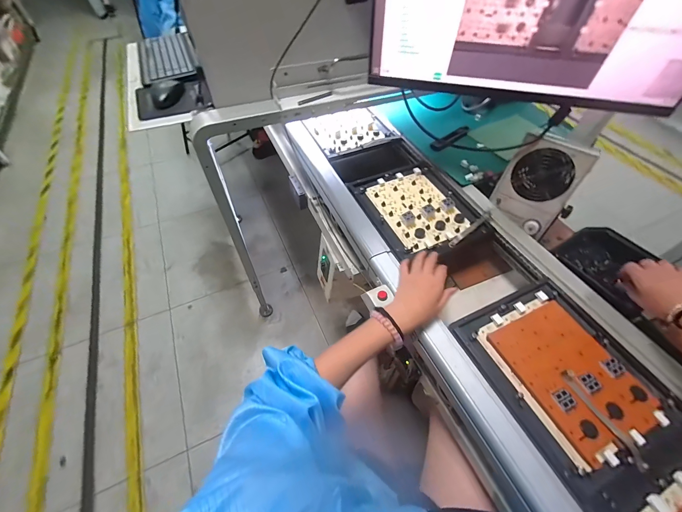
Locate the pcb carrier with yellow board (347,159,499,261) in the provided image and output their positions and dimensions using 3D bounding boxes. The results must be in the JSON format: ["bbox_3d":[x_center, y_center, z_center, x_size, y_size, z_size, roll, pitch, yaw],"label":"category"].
[{"bbox_3d":[0.181,-0.116,0.678,0.243,0.021,0.269,-20,56,-15],"label":"pcb carrier with yellow board"}]

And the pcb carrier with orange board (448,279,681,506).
[{"bbox_3d":[0.353,0.182,0.452,0.229,0.020,0.278,-22,60,-15],"label":"pcb carrier with orange board"}]

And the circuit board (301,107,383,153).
[{"bbox_3d":[0.014,-0.386,0.878,0.206,0.013,0.196,-20,60,-14],"label":"circuit board"}]

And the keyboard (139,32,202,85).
[{"bbox_3d":[-0.491,-0.562,0.825,0.153,0.024,0.335,-21,60,-14],"label":"keyboard"}]

